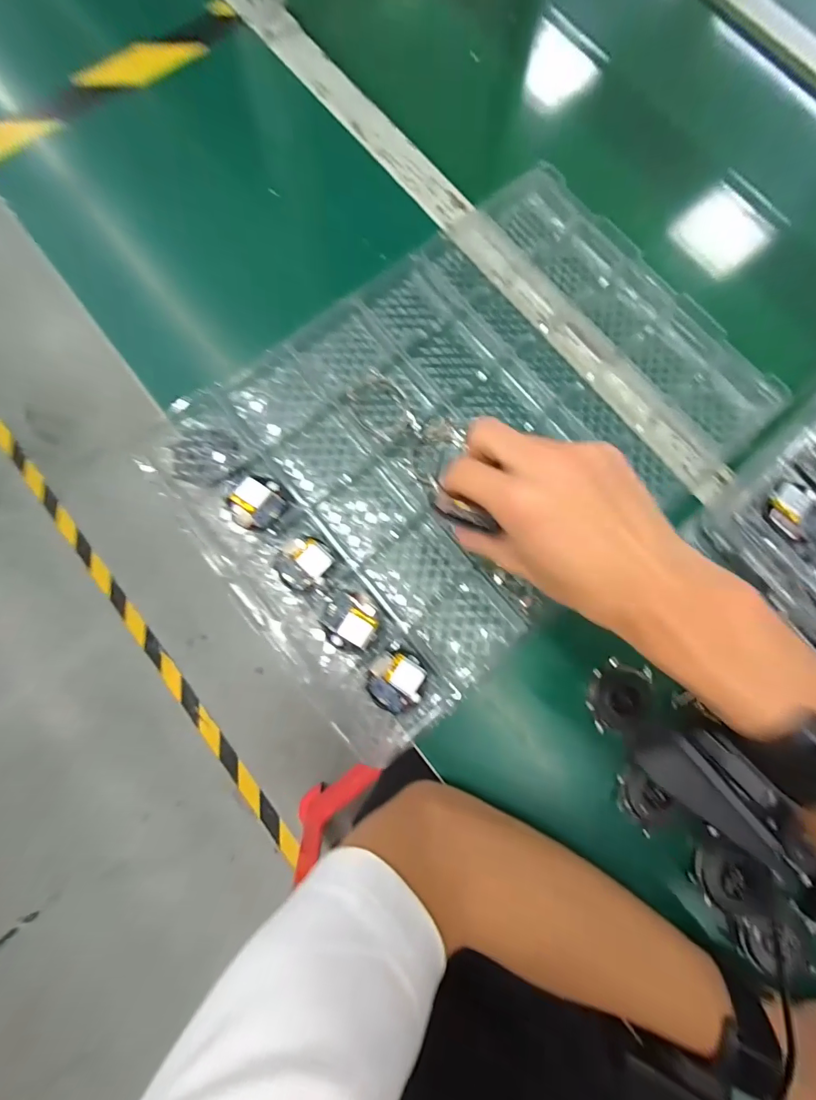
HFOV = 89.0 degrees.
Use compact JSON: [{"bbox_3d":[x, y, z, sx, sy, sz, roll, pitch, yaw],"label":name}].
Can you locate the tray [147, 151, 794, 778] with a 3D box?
[{"bbox_3d":[0.048,-0.096,0.340,0.450,0.023,0.308,-39,82,-8],"label":"tray"}]

